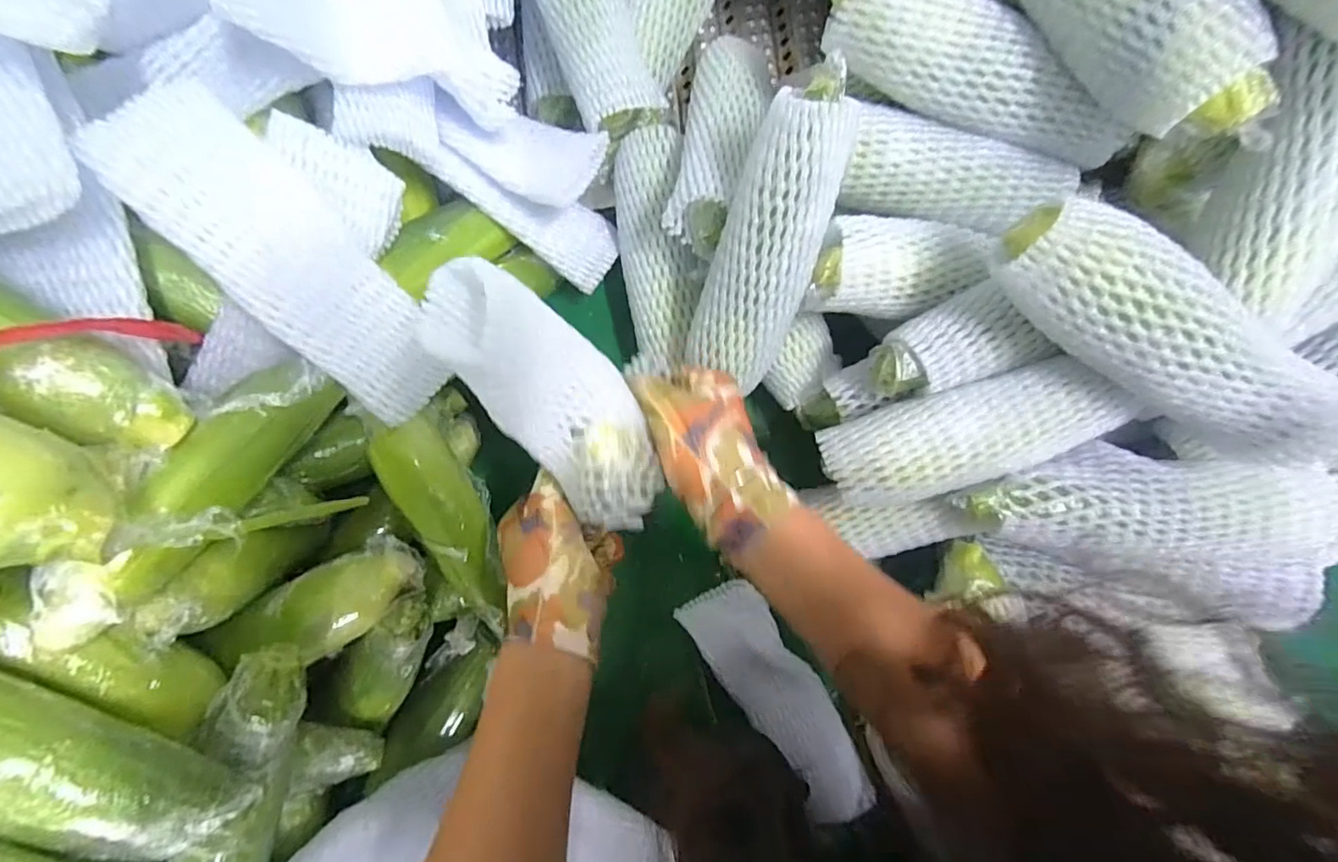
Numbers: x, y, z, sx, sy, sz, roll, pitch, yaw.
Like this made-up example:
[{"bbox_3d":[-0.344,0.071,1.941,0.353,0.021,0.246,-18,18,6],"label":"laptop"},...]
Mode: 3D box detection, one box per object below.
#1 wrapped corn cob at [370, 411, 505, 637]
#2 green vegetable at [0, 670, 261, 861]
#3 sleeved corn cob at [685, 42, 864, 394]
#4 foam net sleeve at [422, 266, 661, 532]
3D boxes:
[{"bbox_3d":[-0.161,0.068,0.434,0.049,0.039,0.167,-24,99,0],"label":"wrapped corn cob"},{"bbox_3d":[-0.293,0.152,0.262,0.178,0.055,0.054,38,87,-26],"label":"green vegetable"},{"bbox_3d":[0.072,-0.132,0.393,0.072,0.049,0.202,19,122,3],"label":"sleeved corn cob"},{"bbox_3d":[-0.055,-0.013,0.300,0.062,0.033,0.167,-37,128,-1],"label":"foam net sleeve"}]

